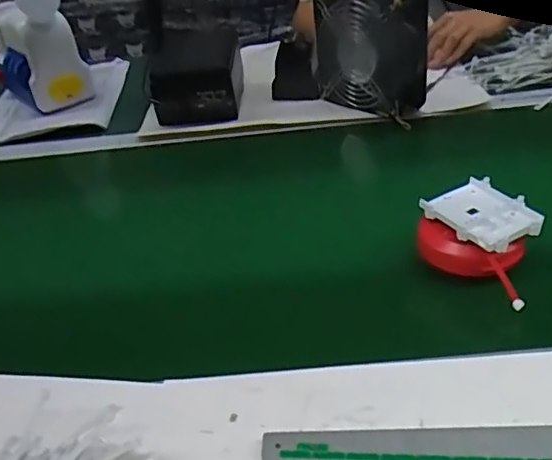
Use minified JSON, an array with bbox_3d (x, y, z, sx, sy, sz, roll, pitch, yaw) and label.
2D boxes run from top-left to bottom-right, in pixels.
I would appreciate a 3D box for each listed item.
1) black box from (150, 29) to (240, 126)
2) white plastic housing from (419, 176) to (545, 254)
[{"bbox_3d":[-0.109,-0.216,0.843,0.114,0.073,0.137,-4,35,3],"label":"black box"},{"bbox_3d":[0.173,-0.015,0.487,0.072,0.011,0.083,-23,38,-21],"label":"white plastic housing"}]

